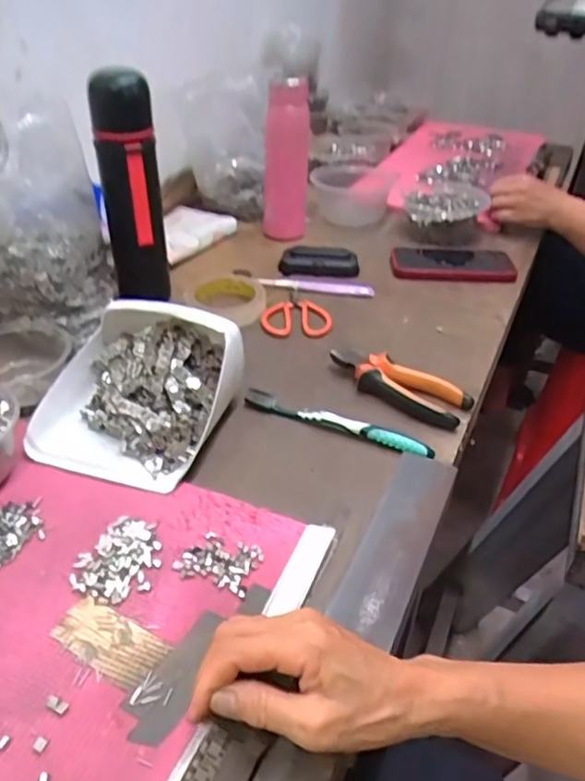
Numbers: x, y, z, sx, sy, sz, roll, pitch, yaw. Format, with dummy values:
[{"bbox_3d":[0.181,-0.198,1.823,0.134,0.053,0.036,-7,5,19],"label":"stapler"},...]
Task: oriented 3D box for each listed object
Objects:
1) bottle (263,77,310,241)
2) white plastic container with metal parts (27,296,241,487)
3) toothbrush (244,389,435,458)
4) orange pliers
[{"bbox_3d":[-0.008,-0.346,0.926,0.066,0.210,0.058,2,37,-2],"label":"bottle"},{"bbox_3d":[-0.139,-0.008,0.568,0.161,0.088,0.166,12,38,11],"label":"white plastic container with metal parts"},{"bbox_3d":[0.040,0.030,0.590,0.186,0.016,0.013,17,39,17],"label":"toothbrush"},{"bbox_3d":[0.105,-0.008,0.634,0.149,0.022,0.057,29,44,29],"label":"orange pliers"}]

